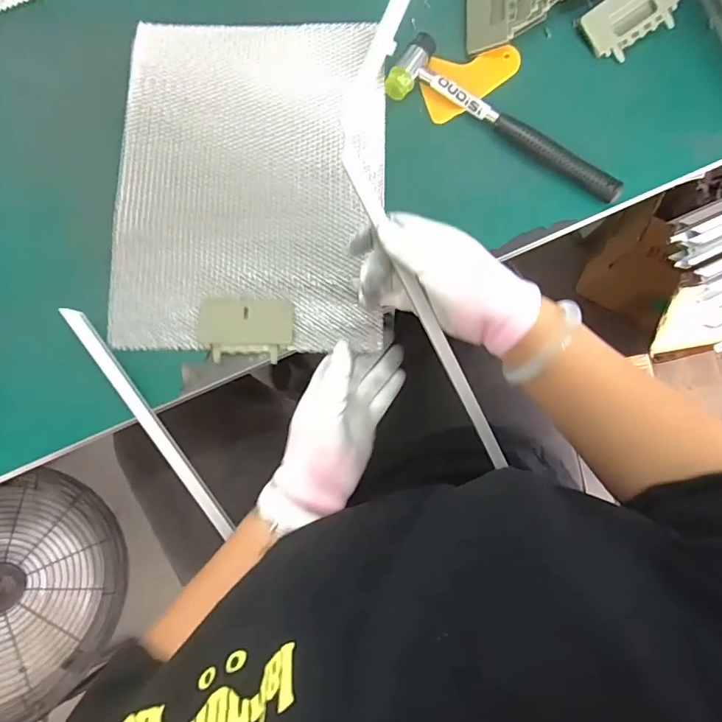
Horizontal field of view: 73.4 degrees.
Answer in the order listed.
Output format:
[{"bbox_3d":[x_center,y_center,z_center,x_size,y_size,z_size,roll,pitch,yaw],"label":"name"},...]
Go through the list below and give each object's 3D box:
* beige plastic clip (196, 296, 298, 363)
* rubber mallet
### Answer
[{"bbox_3d":[-0.106,-0.029,0.445,0.086,0.004,0.057,2,82,1],"label":"beige plastic clip"},{"bbox_3d":[0.140,-0.228,0.459,0.239,0.022,0.057,31,84,5],"label":"rubber mallet"}]

